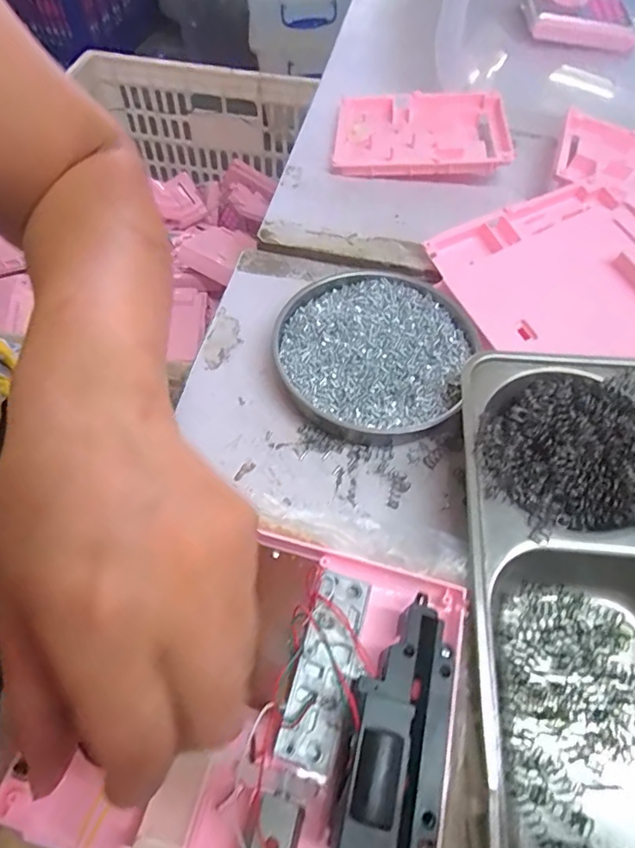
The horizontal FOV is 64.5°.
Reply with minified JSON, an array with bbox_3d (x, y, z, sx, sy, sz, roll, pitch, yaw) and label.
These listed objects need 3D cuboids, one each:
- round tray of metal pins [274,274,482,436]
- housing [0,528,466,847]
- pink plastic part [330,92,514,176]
[{"bbox_3d":[0.036,-0.051,0.347,0.129,0.023,0.122,1,58,-2],"label":"round tray of metal pins"},{"bbox_3d":[-0.020,0.109,0.203,0.150,0.040,0.130,15,58,6],"label":"housing"},{"bbox_3d":[0.098,-0.281,0.484,0.160,0.032,0.134,6,58,2],"label":"pink plastic part"}]

